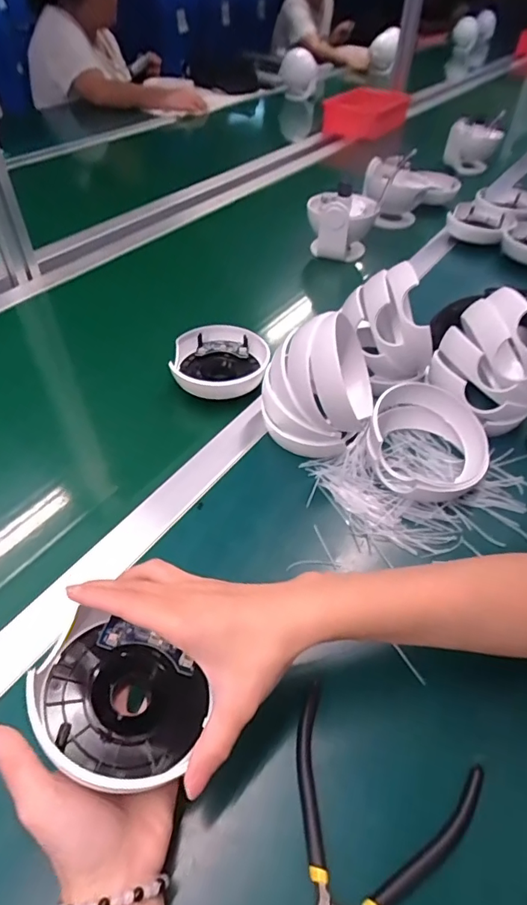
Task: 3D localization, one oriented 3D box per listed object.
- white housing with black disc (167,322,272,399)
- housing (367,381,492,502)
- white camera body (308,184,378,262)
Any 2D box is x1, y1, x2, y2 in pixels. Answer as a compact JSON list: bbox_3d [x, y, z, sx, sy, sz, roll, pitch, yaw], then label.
[{"bbox_3d":[-0.051,-0.106,0.577,0.110,0.038,0.118,-6,47,-10],"label":"white housing with black disc"},{"bbox_3d":[0.166,-0.010,0.482,0.117,0.059,0.114,15,47,10],"label":"housing"},{"bbox_3d":[0.128,-0.381,0.805,0.109,0.098,0.090,11,46,6],"label":"white camera body"}]

